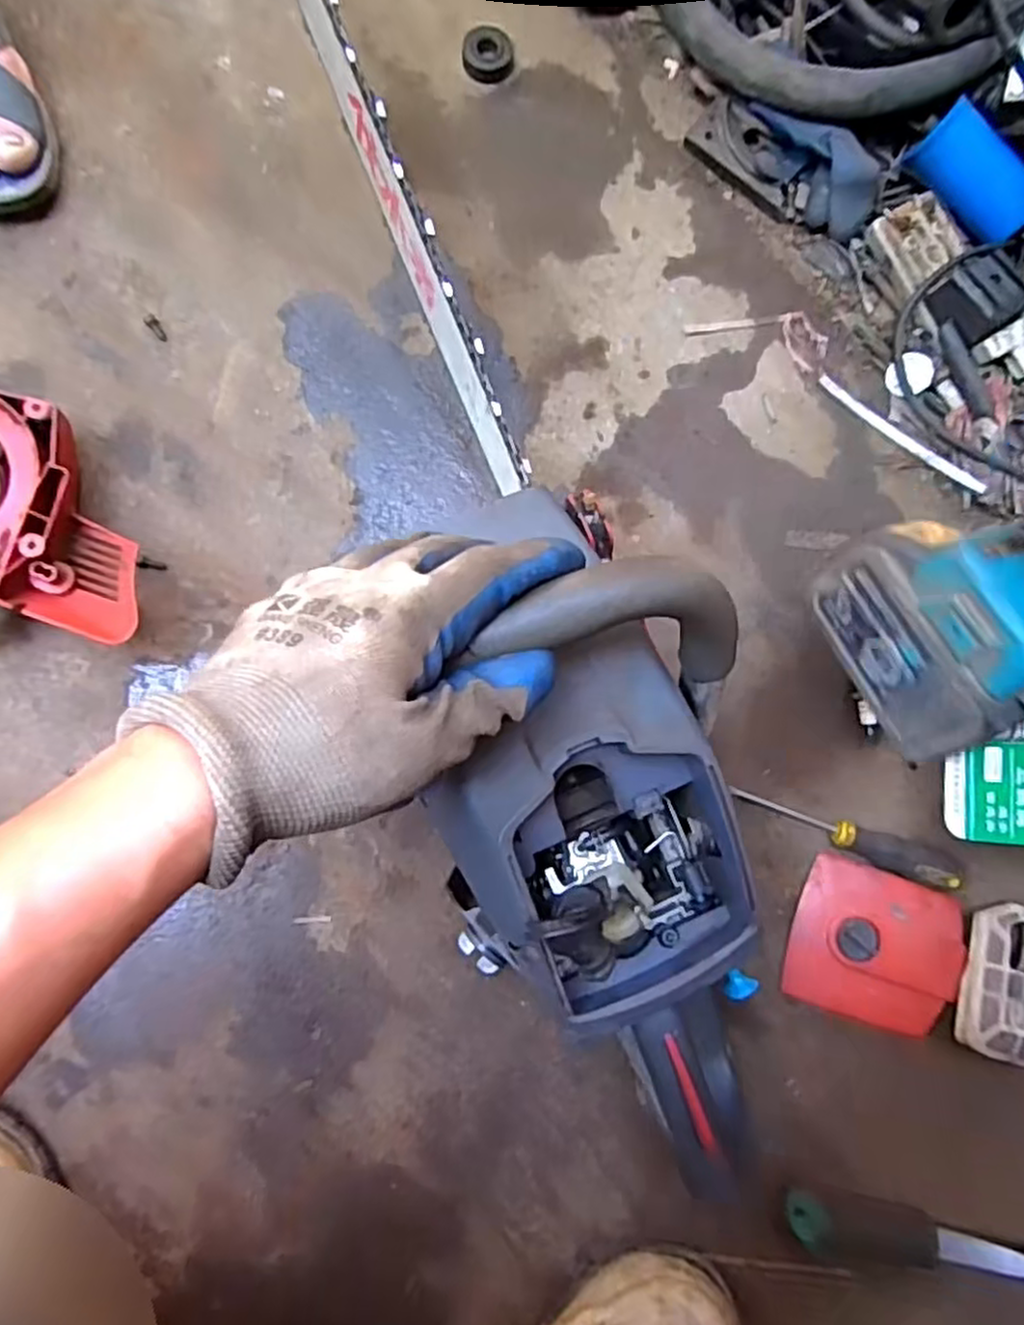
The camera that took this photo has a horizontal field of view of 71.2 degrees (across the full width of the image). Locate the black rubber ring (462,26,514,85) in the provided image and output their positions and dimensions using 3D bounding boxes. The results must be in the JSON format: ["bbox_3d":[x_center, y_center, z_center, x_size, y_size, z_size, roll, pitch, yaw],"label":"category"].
[{"bbox_3d":[-0.018,-0.455,0.536,0.038,0.010,0.037,1,85,-8],"label":"black rubber ring"}]

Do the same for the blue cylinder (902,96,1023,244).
[{"bbox_3d":[0.340,-0.353,0.517,0.097,0.044,0.044,42,84,-1],"label":"blue cylinder"}]

